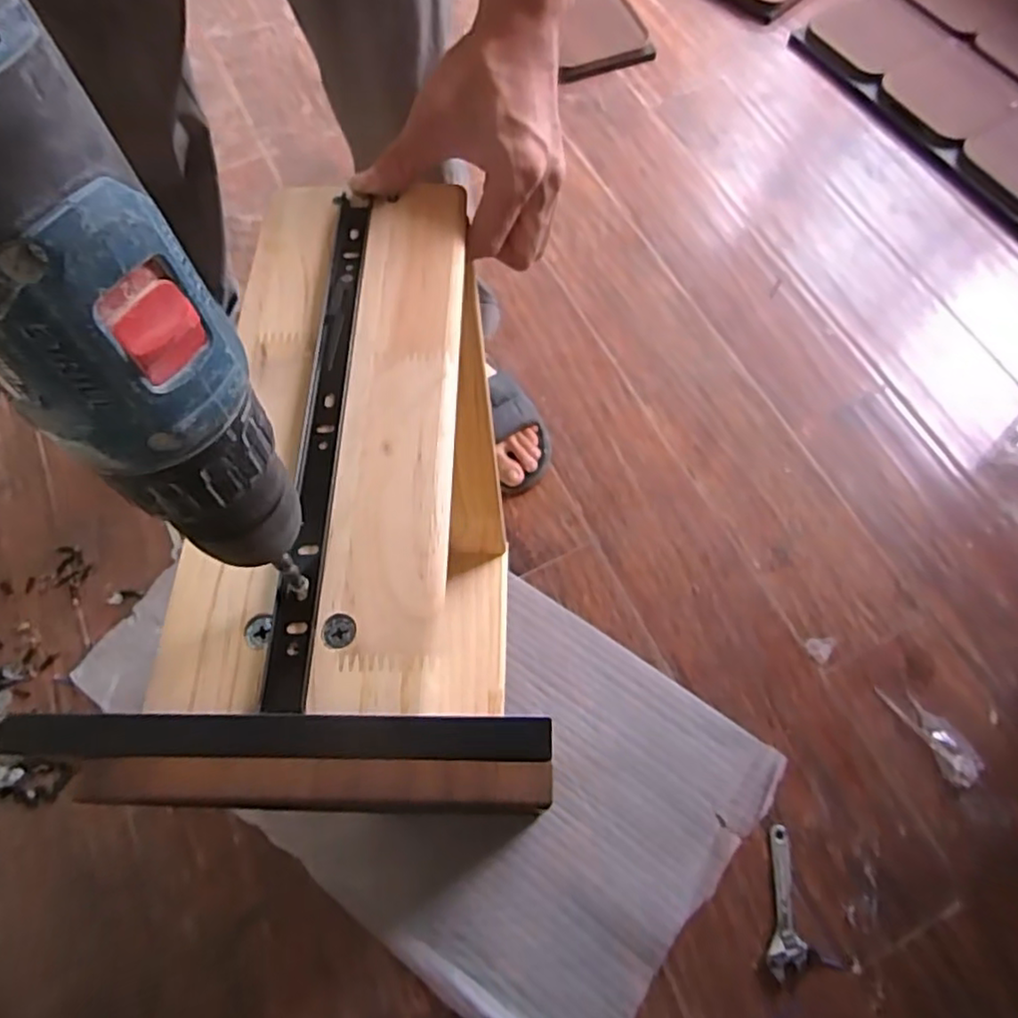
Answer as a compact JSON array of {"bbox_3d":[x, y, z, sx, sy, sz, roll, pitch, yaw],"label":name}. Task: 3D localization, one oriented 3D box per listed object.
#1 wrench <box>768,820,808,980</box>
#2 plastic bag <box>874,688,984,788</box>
[{"bbox_3d":[0.295,0.417,0.692,0.036,0.014,0.139,7,67,4],"label":"wrench"},{"bbox_3d":[0.491,0.256,0.753,0.044,0.015,0.125,-31,70,-11],"label":"plastic bag"}]

